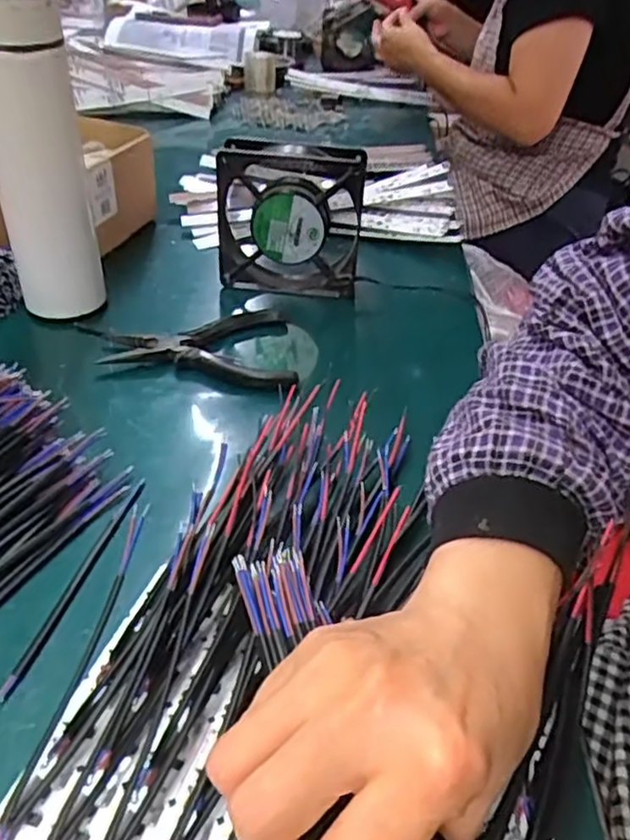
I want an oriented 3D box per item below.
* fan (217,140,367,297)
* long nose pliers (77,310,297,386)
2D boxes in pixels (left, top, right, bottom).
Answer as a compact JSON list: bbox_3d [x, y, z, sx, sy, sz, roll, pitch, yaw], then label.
[{"bbox_3d":[-0.021,-0.171,0.583,0.119,0.122,0.042,8,36,4],"label":"fan"},{"bbox_3d":[-0.099,-0.054,0.512,0.157,0.013,0.096,-1,37,-8],"label":"long nose pliers"}]

